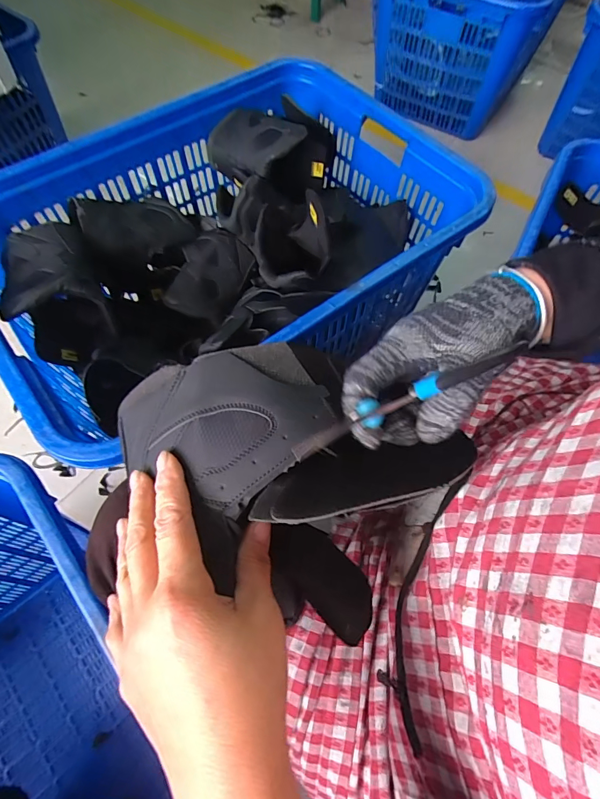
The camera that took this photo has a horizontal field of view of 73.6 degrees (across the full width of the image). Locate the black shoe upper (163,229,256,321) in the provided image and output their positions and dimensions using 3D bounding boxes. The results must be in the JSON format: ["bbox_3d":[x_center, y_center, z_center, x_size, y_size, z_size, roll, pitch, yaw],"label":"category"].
[{"bbox_3d":[-0.177,-0.246,0.805,0.134,0.060,0.174,12,65,4],"label":"black shoe upper"}]

